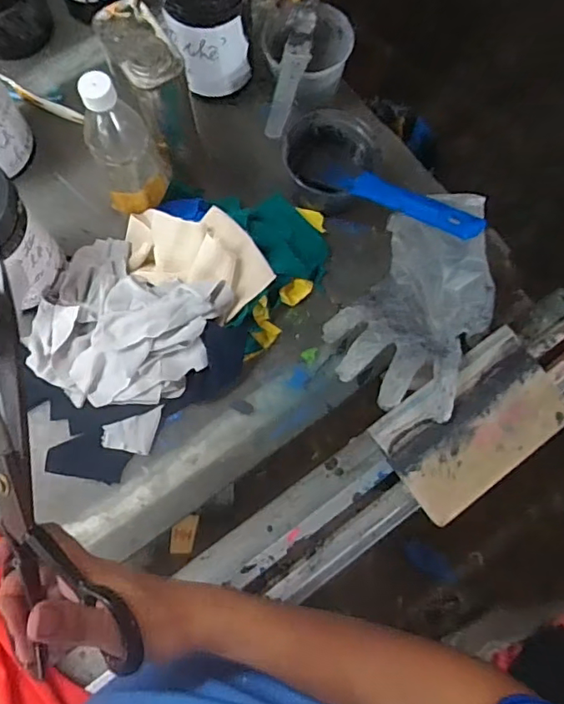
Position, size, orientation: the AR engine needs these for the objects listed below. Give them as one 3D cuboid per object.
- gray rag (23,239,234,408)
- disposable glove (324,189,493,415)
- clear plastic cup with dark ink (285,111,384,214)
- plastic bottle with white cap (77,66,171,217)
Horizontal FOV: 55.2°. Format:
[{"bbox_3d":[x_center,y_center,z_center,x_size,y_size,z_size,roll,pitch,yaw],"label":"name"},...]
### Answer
[{"bbox_3d":[-0.184,-0.021,0.611,0.198,0.066,0.185,29,75,7],"label":"gray rag"},{"bbox_3d":[0.151,-0.052,0.608,0.155,0.098,0.231,27,75,7],"label":"disposable glove"},{"bbox_3d":[0.059,-0.236,0.669,0.117,0.074,0.117,0,74,-1],"label":"clear plastic cup with dark ink"},{"bbox_3d":[-0.165,-0.214,0.563,0.078,0.166,0.057,-18,75,-6],"label":"plastic bottle with white cap"}]

